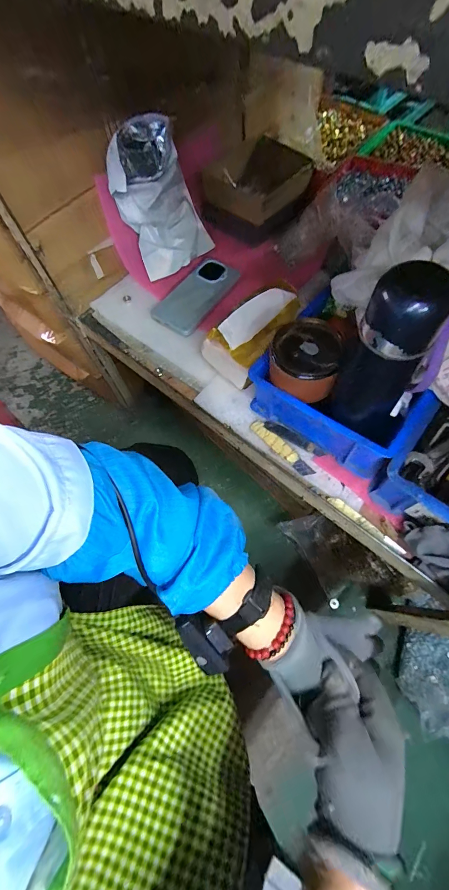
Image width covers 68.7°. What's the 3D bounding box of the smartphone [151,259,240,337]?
[{"bbox_3d":[-0.048,-0.260,0.571,0.091,0.012,0.163,30,71,15],"label":"smartphone"}]

